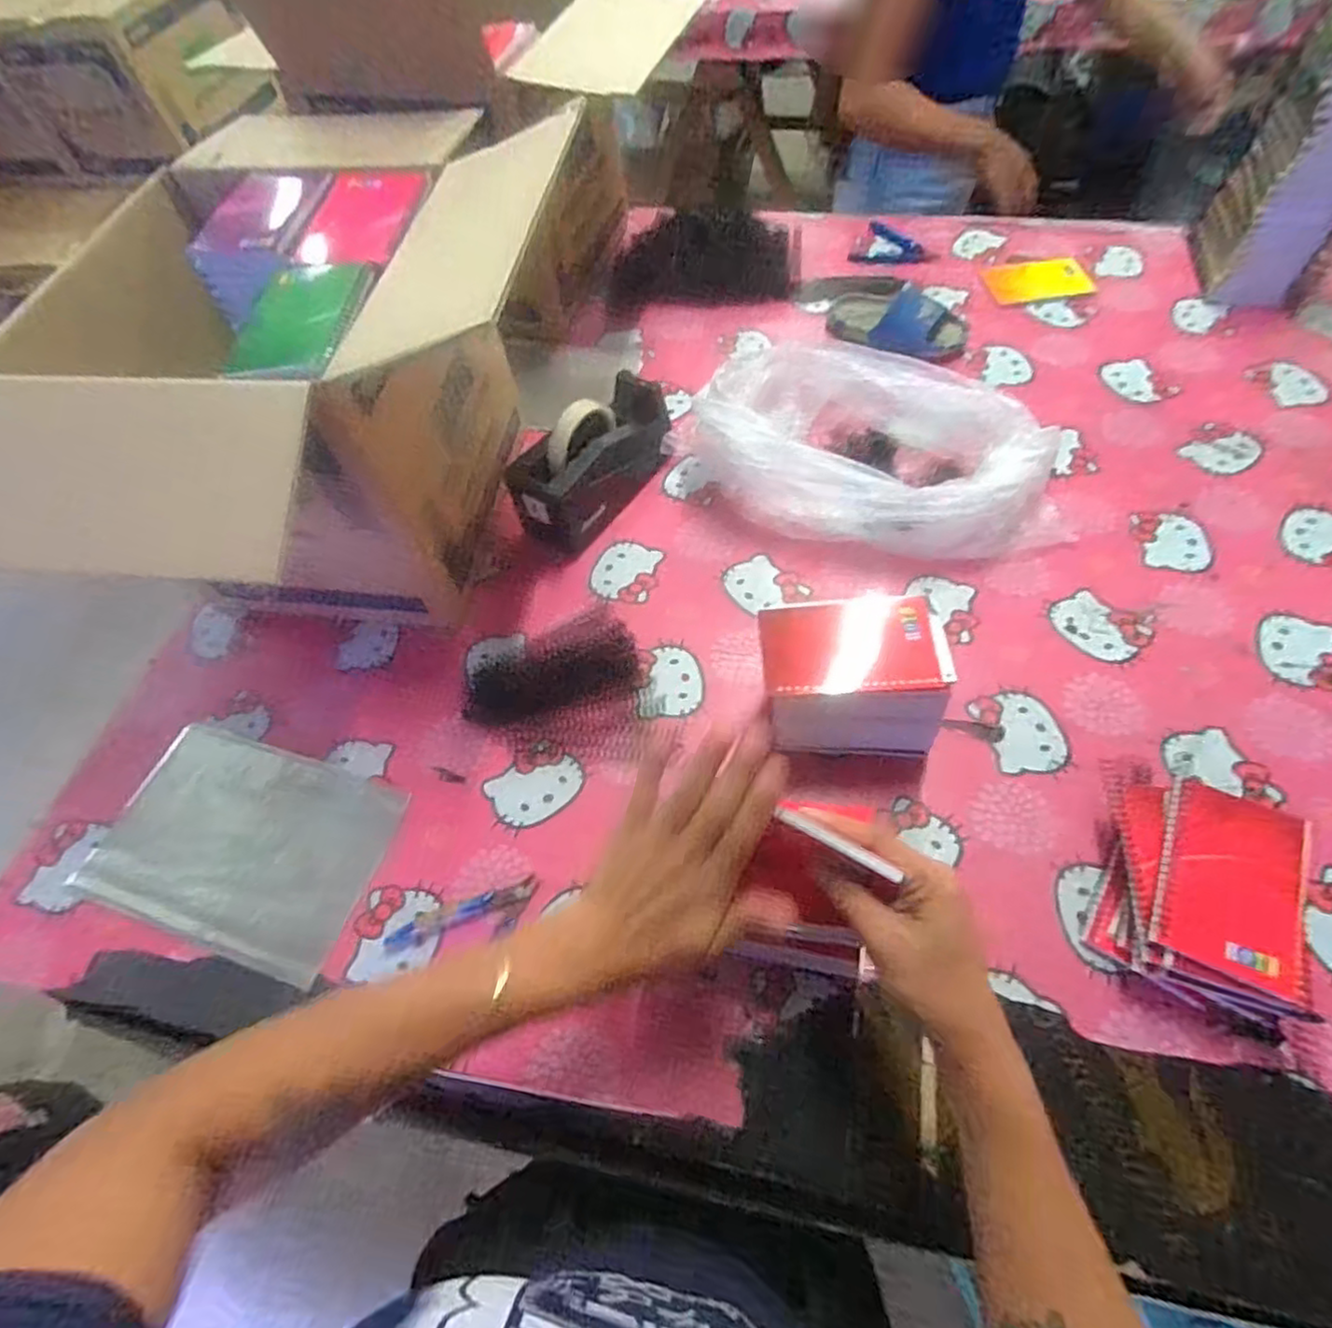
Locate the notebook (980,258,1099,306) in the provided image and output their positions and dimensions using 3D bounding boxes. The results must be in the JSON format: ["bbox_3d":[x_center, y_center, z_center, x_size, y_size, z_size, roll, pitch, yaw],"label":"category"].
[{"bbox_3d":[0.505,-0.523,0.935,0.136,0.009,0.105,-3,58,2],"label":"notebook"}]

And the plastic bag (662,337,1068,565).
[{"bbox_3d":[0.223,-0.249,0.740,0.403,0.112,0.250,24,63,18],"label":"plastic bag"}]

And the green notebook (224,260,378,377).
[{"bbox_3d":[-0.269,-0.254,0.503,0.081,0.010,0.148,0,59,5],"label":"green notebook"}]

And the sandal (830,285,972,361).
[{"bbox_3d":[0.288,-0.433,0.870,0.178,0.057,0.080,21,62,17],"label":"sandal"}]

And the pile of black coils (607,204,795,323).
[{"bbox_3d":[0.049,-0.599,1.006,0.270,0.037,0.187,-8,58,-1],"label":"pile of black coils"}]

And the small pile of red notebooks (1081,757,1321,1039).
[{"bbox_3d":[0.382,0.159,0.491,0.120,0.067,0.165,14,60,13],"label":"small pile of red notebooks"}]

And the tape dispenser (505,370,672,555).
[{"bbox_3d":[-0.074,-0.221,0.735,0.069,0.112,0.203,32,66,22],"label":"tape dispenser"}]

